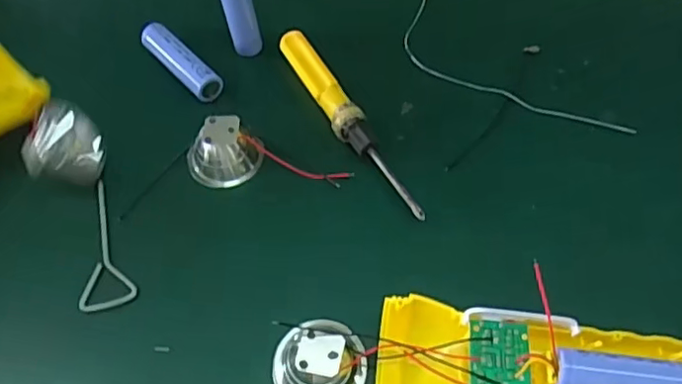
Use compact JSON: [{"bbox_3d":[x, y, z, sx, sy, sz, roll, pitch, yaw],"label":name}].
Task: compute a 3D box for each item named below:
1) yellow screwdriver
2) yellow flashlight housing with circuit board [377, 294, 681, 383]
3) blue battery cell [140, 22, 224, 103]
[{"bbox_3d":[0.004,-0.041,0.354,0.019,0.015,0.149,-26,60,-12],"label":"yellow screwdriver"},{"bbox_3d":[0.098,0.079,0.267,0.161,0.031,0.047,3,59,6],"label":"yellow flashlight housing with circuit board"},{"bbox_3d":[-0.101,-0.082,0.385,0.019,0.018,0.067,-37,63,-17],"label":"blue battery cell"}]

